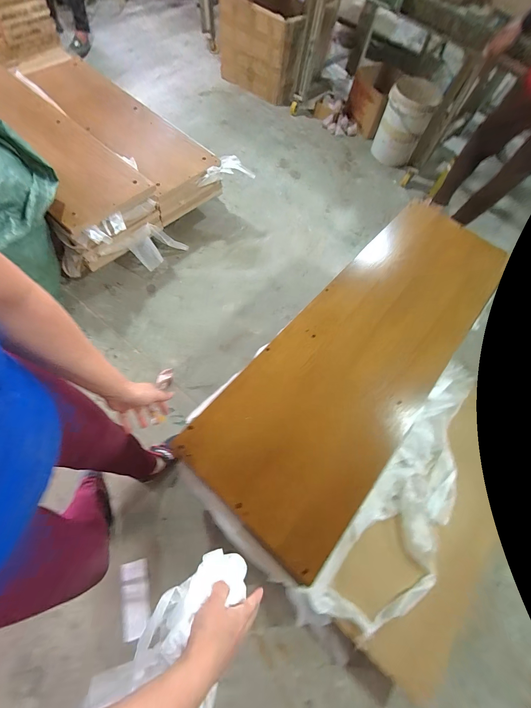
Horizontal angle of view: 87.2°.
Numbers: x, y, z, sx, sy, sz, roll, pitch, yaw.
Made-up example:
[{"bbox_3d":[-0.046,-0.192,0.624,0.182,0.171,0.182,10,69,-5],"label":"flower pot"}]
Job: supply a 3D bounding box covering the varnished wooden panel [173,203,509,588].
[{"bbox_3d":[0.308,-0.051,0.784,0.387,0.035,1.155,41,69,10],"label":"varnished wooden panel"}]

